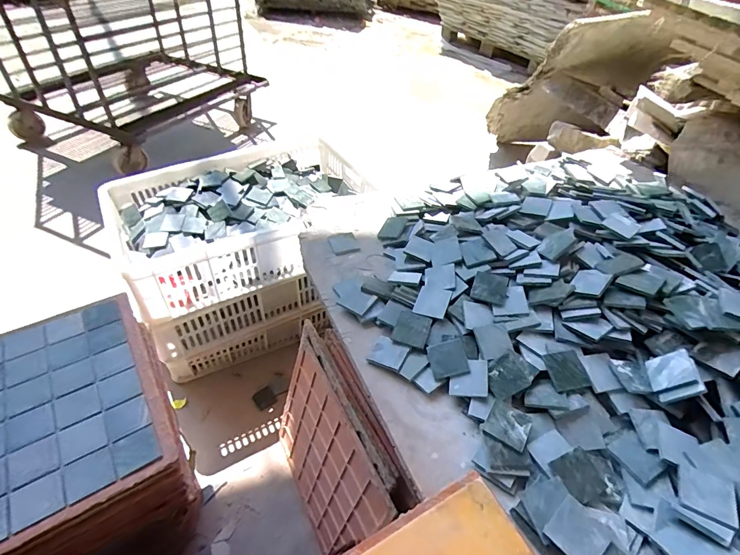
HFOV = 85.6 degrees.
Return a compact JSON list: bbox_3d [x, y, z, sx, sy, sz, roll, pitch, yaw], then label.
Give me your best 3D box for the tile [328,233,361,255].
[{"bbox_3d":[-0.049,-0.063,0.743,0.051,0.010,0.053,-13,47,-18],"label":"tile"}]

